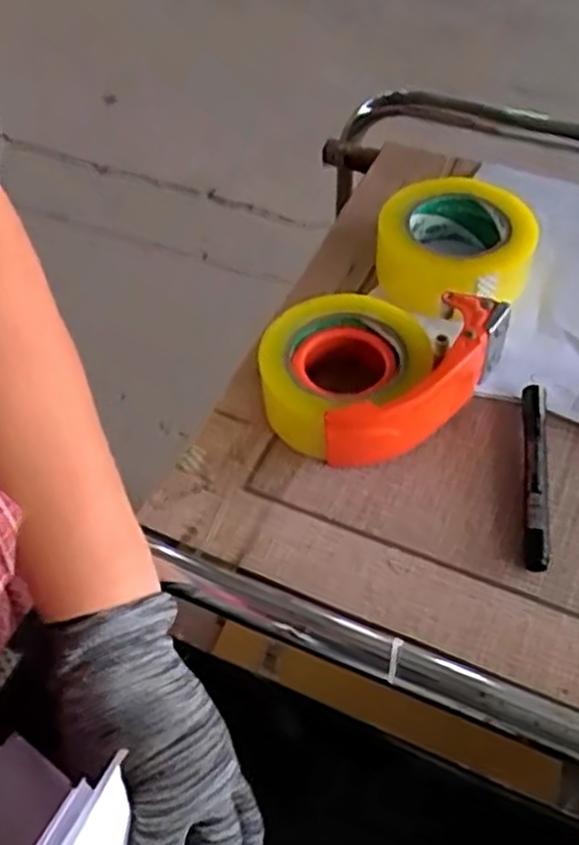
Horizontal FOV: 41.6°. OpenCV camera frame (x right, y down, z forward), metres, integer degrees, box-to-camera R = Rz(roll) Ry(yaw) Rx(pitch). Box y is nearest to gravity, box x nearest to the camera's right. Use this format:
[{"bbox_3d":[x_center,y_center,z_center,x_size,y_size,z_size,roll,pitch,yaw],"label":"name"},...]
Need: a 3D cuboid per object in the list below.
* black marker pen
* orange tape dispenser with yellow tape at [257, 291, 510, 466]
[{"bbox_3d":[0.162,0.034,0.502,0.017,0.012,0.136,7,55,6],"label":"black marker pen"},{"bbox_3d":[0.056,-0.043,0.535,0.130,0.064,0.145,34,62,23],"label":"orange tape dispenser with yellow tape"}]

